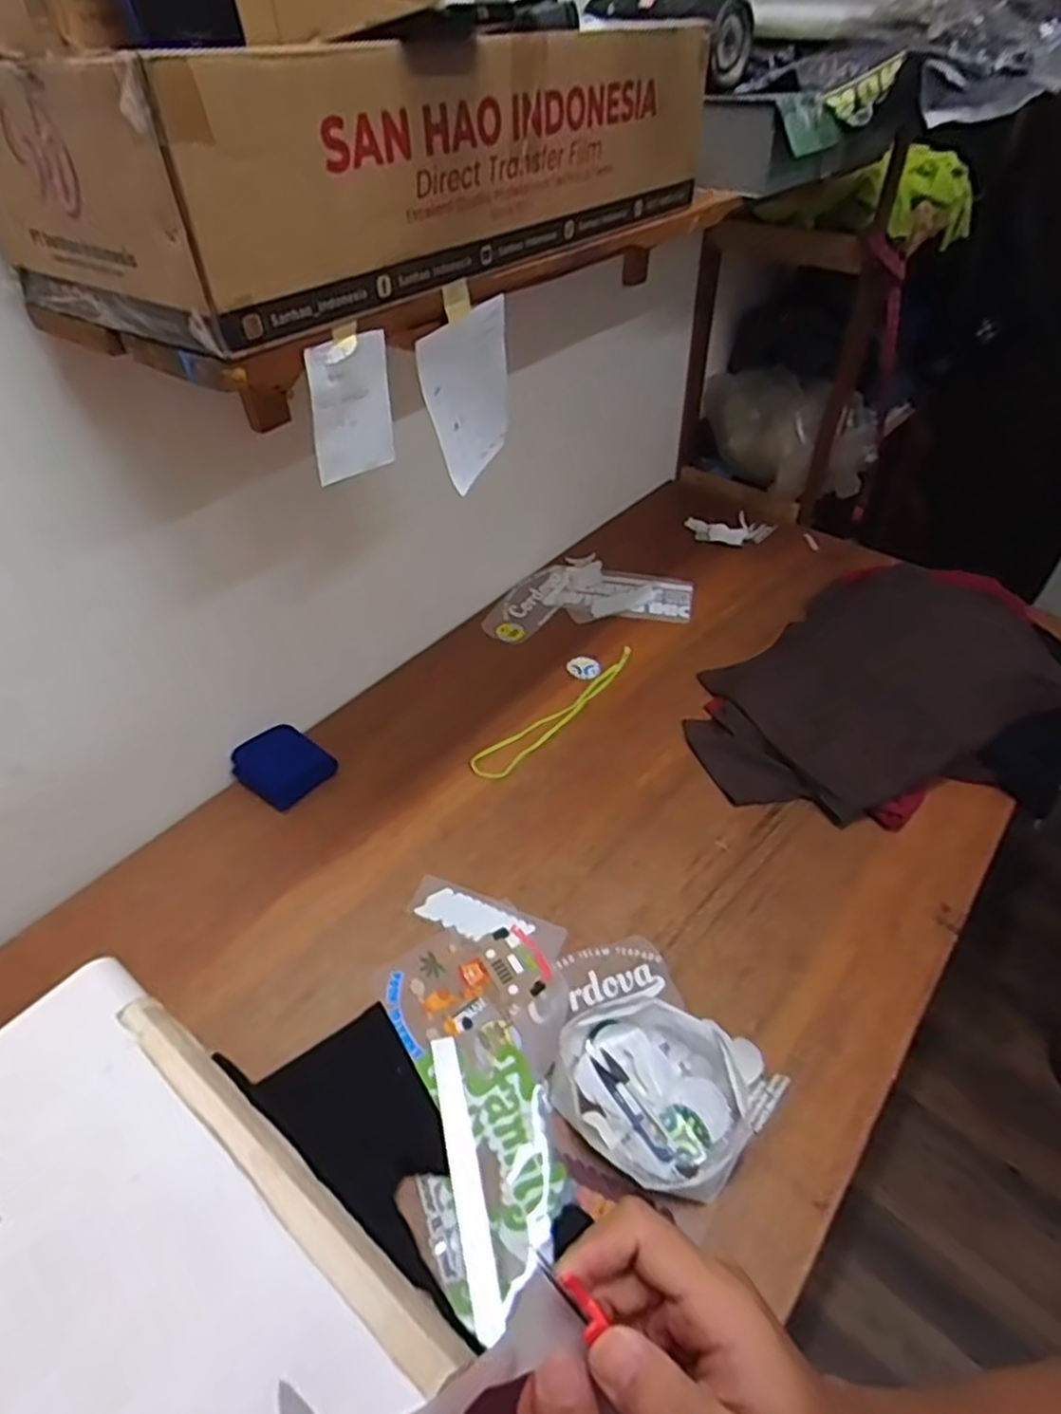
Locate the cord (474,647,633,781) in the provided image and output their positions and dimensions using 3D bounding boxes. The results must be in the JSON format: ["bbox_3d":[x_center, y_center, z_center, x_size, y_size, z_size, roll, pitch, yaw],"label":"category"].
[{"bbox_3d":[0.055,0.008,1.194,0.053,0.012,0.371,39,56,24],"label":"cord"}]

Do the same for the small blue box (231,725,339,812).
[{"bbox_3d":[-0.361,0.081,1.083,0.124,0.040,0.110,28,52,24],"label":"small blue box"}]

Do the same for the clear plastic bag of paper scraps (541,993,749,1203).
[{"bbox_3d":[0.126,0.394,0.773,0.197,0.045,0.163,28,52,24],"label":"clear plastic bag of paper scraps"}]

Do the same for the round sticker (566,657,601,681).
[{"bbox_3d":[0.091,-0.069,1.269,0.050,0.007,0.060,-30,53,-27],"label":"round sticker"}]

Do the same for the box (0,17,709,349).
[{"bbox_3d":[-0.116,-0.504,0.661,0.276,0.145,0.612,31,52,27],"label":"box"}]

